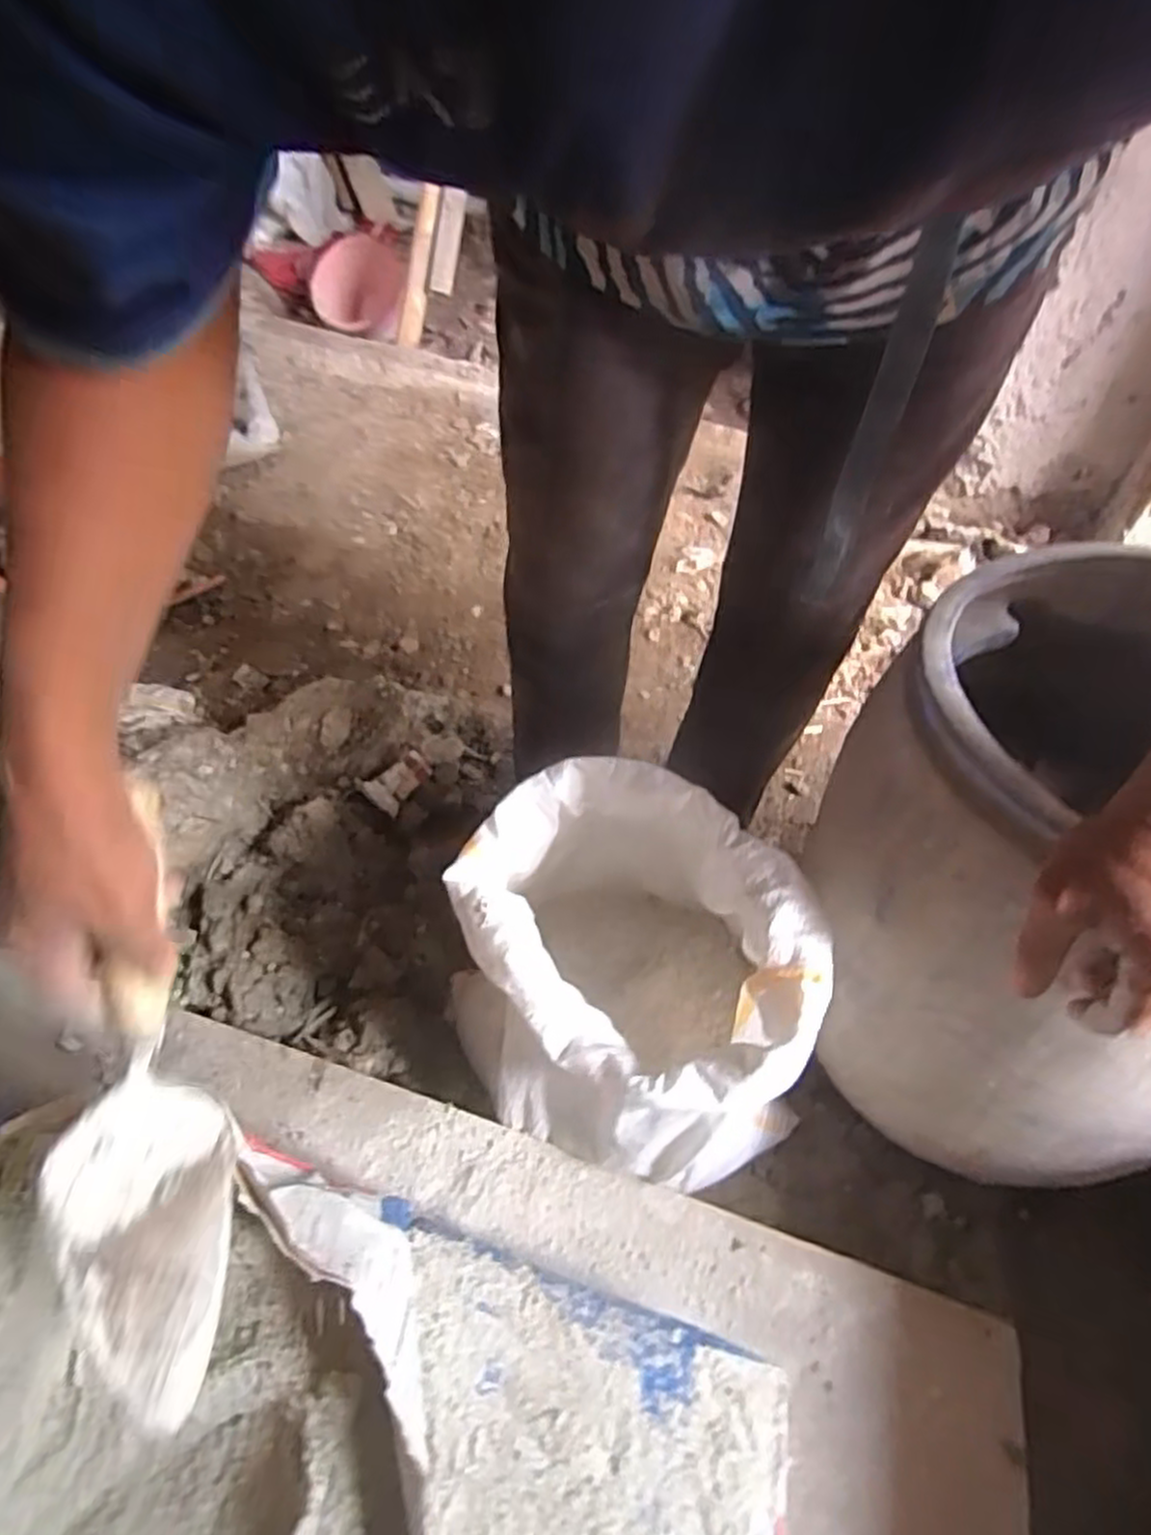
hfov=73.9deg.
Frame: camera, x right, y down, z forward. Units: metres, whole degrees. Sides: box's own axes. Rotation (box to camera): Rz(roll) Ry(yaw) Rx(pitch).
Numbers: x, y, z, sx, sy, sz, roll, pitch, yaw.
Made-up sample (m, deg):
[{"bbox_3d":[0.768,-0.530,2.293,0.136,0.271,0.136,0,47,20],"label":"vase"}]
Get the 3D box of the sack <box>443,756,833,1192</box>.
[{"bbox_3d":[0.030,0.180,0.660,0.259,0.355,0.286,-8,50,-9],"label":"sack"}]

